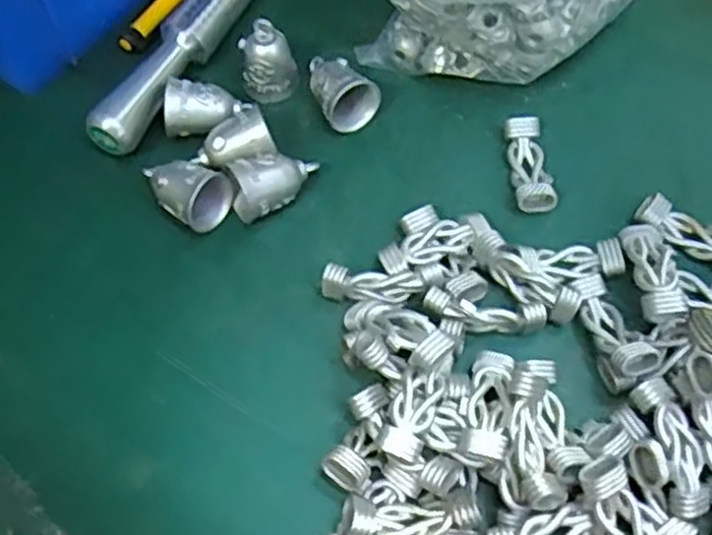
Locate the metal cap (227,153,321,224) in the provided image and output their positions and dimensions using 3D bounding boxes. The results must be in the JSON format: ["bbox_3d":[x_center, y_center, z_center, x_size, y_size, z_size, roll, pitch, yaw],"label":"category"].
[{"bbox_3d":[-0.035,-0.037,0.309,0.037,0.024,0.021,-41,70,-18],"label":"metal cap"}]

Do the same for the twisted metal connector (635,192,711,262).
[{"bbox_3d":[0.136,-0.014,0.304,0.045,0.012,0.017,33,68,16],"label":"twisted metal connector"}]

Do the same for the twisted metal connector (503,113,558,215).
[{"bbox_3d":[0.073,-0.044,0.319,0.017,0.010,0.044,-2,63,-1],"label":"twisted metal connector"}]

